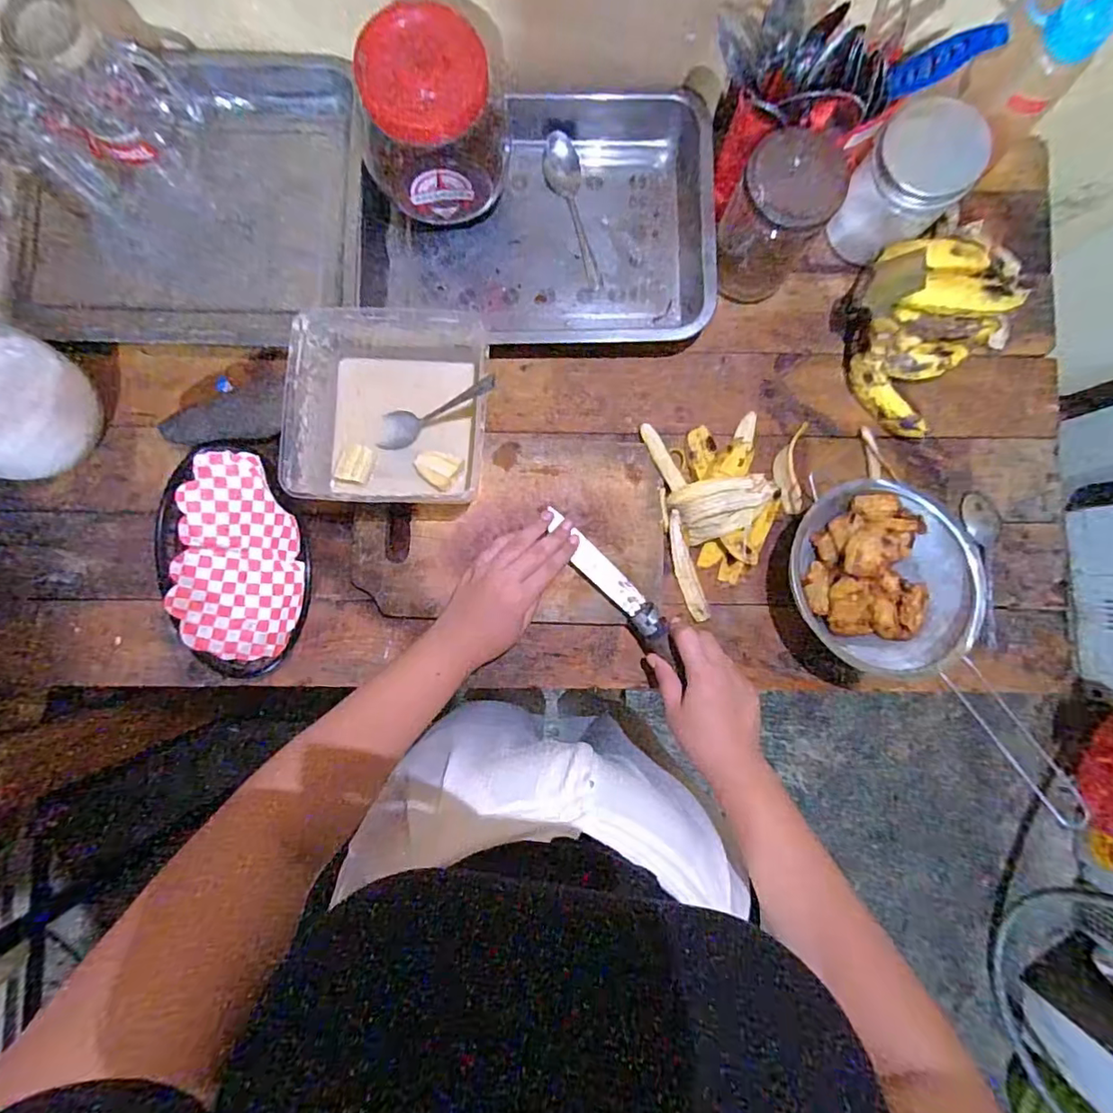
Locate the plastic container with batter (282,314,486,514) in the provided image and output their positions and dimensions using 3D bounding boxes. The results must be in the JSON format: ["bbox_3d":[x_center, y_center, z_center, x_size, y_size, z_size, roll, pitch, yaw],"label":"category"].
[{"bbox_3d":[-0.150,-0.129,0.508,0.163,0.074,0.170,3,84,-2],"label":"plastic container with batter"}]

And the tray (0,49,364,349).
[{"bbox_3d":[-0.379,-0.355,0.537,0.359,0.049,0.287,-3,85,-3],"label":"tray"}]

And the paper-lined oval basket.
[{"bbox_3d":[-0.301,0.003,0.524,0.126,0.038,0.212,-9,85,-3],"label":"paper-lined oval basket"}]

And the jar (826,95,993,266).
[{"bbox_3d":[0.319,-0.340,0.505,0.079,0.116,0.081,0,84,-2],"label":"jar"}]

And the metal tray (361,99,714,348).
[{"bbox_3d":[-0.017,-0.336,0.543,0.332,0.051,0.242,4,84,-2],"label":"metal tray"}]

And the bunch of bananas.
[{"bbox_3d":[0.364,-0.235,0.524,0.192,0.094,0.142,-43,88,-6],"label":"bunch of bananas"}]

